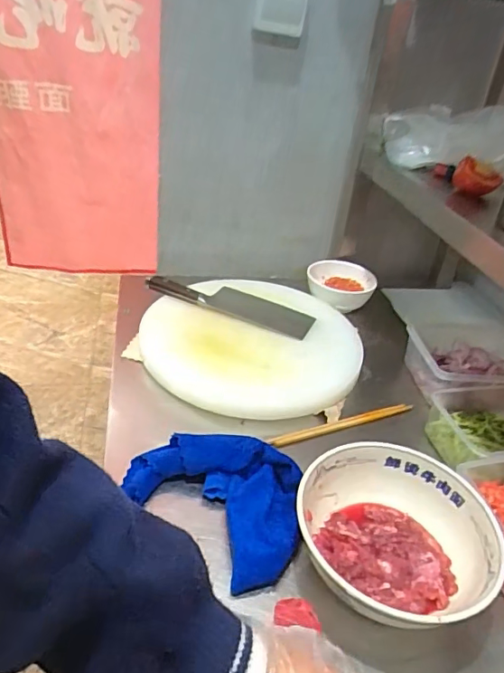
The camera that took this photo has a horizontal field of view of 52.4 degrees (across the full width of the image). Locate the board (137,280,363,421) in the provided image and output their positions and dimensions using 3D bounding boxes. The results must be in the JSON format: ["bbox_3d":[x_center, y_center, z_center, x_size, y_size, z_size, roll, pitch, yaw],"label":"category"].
[{"bbox_3d":[-0.005,0.007,0.855,0.348,0.043,0.335,5,33,-4],"label":"board"}]

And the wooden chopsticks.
[{"bbox_3d":[0.129,0.121,0.728,0.237,0.013,0.014,-9,37,-24],"label":"wooden chopsticks"}]

